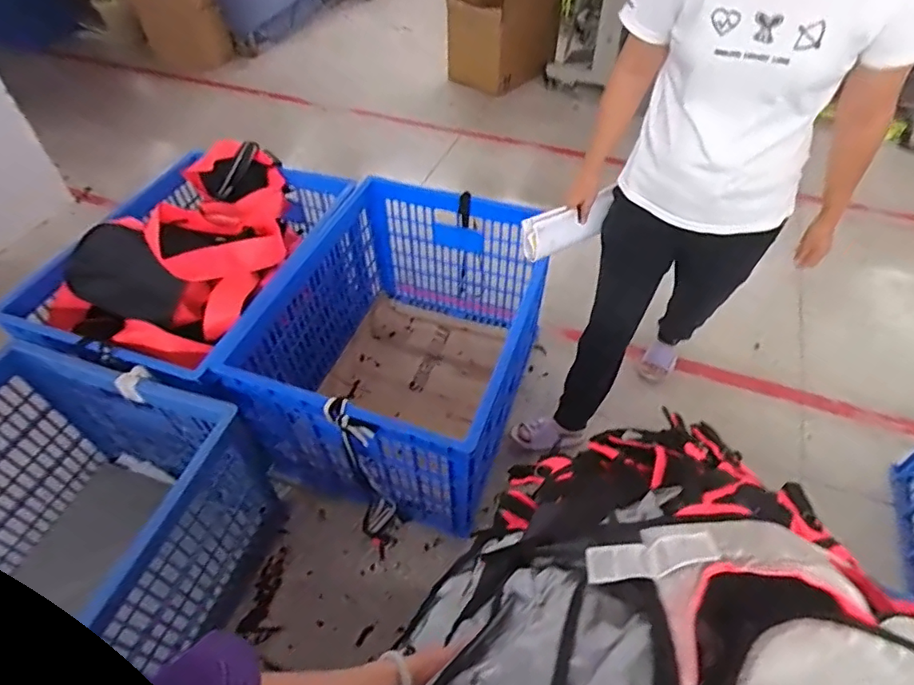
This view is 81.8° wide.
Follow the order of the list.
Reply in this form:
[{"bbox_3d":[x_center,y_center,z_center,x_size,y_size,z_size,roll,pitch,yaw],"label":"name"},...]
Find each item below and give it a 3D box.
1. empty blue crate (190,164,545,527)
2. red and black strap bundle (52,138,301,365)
[{"bbox_3d":[-0.152,0.009,1.565,0.706,0.516,0.827,15,52,15],"label":"empty blue crate"},{"bbox_3d":[-0.699,-0.278,1.469,0.534,0.259,0.804,19,53,17],"label":"red and black strap bundle"}]

